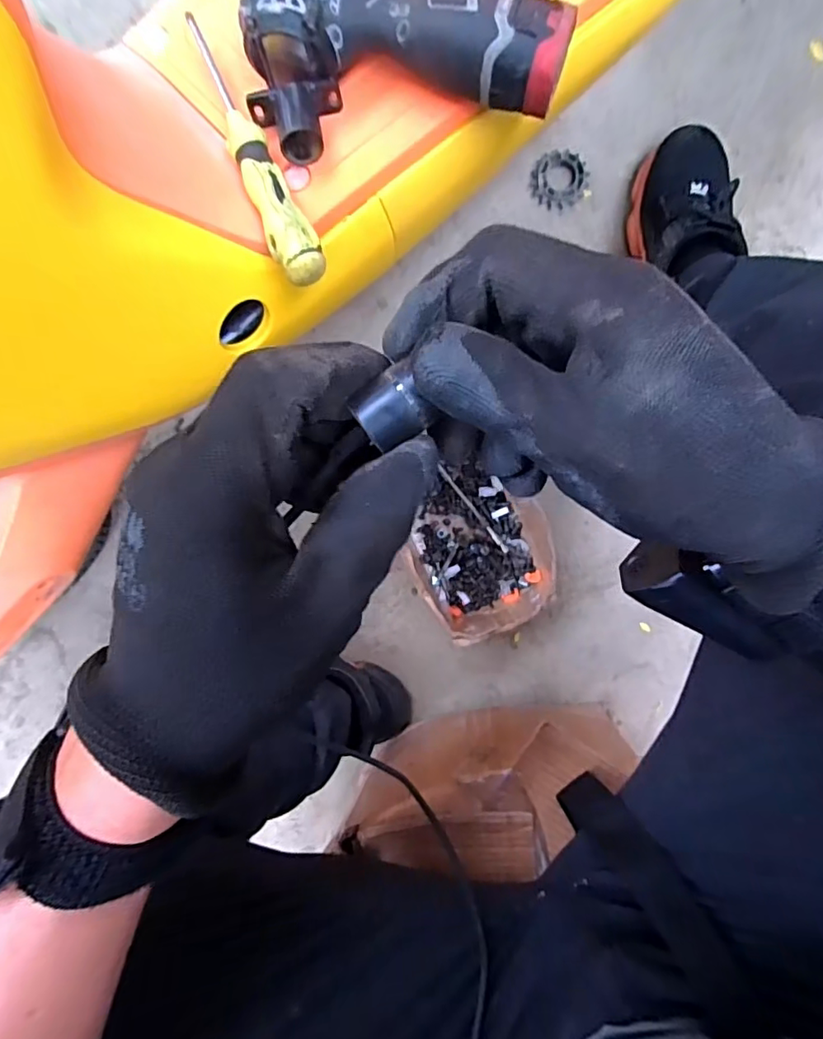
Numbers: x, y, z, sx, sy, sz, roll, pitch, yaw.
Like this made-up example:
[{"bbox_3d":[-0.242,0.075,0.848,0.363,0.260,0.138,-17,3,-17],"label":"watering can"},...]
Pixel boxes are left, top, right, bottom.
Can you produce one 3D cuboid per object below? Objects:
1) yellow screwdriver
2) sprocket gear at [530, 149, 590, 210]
[{"bbox_3d":[-0.104,-0.244,0.349,0.029,0.027,0.201,-23,88,3],"label":"yellow screwdriver"},{"bbox_3d":[0.172,-0.397,0.635,0.065,0.009,0.060,-4,90,3],"label":"sprocket gear"}]

